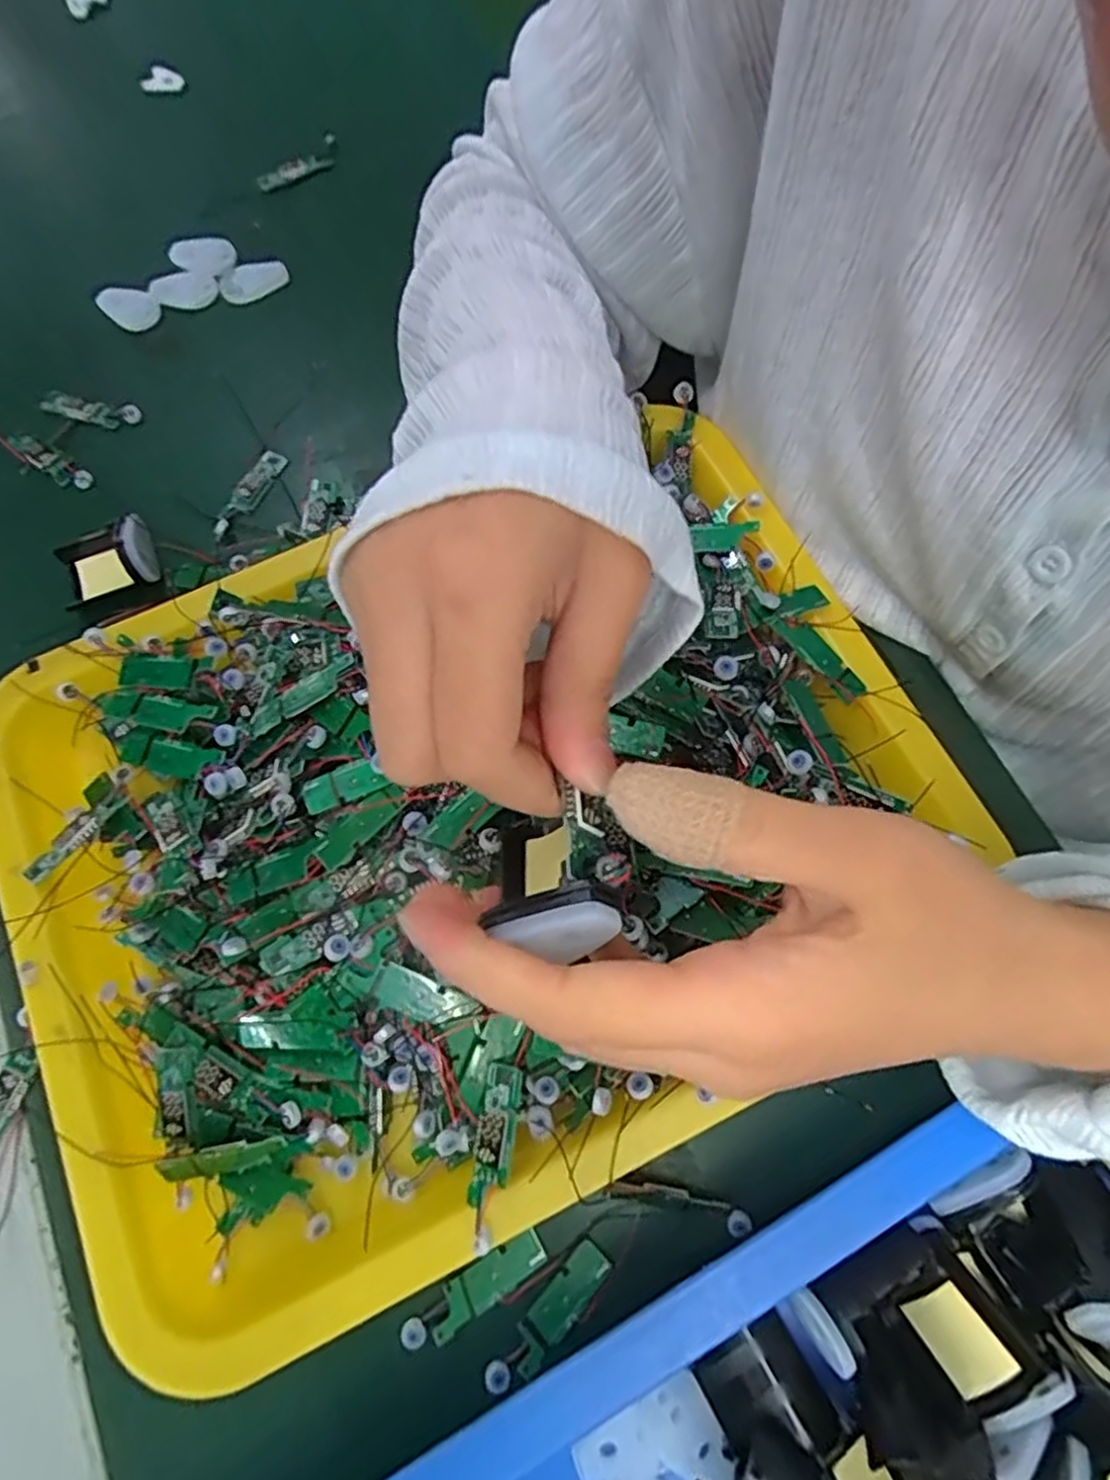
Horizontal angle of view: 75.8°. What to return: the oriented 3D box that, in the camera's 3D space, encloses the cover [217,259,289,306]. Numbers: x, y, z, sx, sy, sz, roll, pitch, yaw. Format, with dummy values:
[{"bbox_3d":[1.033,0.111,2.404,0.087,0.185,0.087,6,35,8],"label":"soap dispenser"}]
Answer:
[{"bbox_3d":[-0.160,-0.244,0.379,0.036,0.008,0.020,-32,74,-9],"label":"cover"}]

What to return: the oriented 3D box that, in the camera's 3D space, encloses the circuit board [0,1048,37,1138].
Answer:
[{"bbox_3d":[-0.200,0.131,0.258,0.012,0.004,0.035,21,73,8],"label":"circuit board"}]

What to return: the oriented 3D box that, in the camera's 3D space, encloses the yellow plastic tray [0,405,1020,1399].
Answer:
[{"bbox_3d":[-0.031,0.026,0.264,0.331,0.049,0.260,-23,73,-6],"label":"yellow plastic tray"}]

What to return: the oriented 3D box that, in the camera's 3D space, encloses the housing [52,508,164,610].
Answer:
[{"bbox_3d":[-0.203,-0.082,0.324,0.044,0.023,0.037,-23,73,-6],"label":"housing"}]

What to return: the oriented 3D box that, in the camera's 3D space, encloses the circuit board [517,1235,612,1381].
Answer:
[{"bbox_3d":[0.001,0.190,0.239,0.013,0.004,0.042,39,77,13],"label":"circuit board"}]

